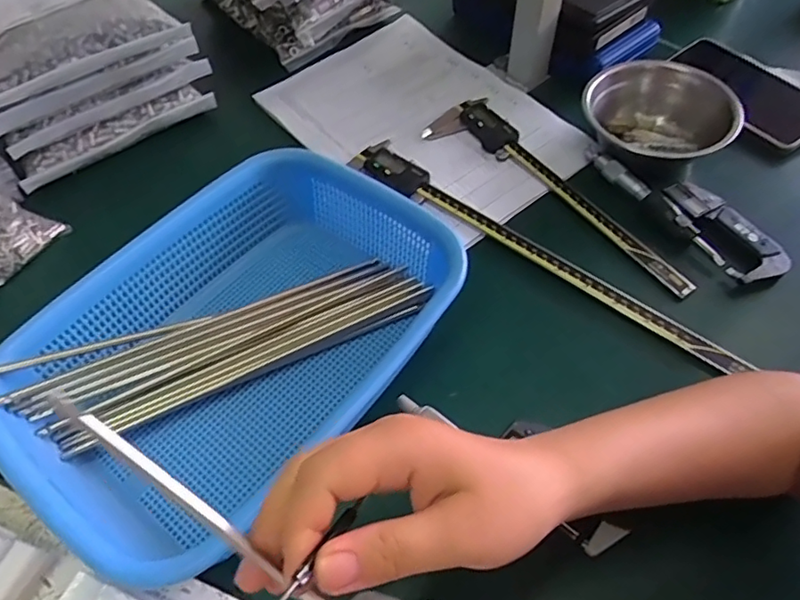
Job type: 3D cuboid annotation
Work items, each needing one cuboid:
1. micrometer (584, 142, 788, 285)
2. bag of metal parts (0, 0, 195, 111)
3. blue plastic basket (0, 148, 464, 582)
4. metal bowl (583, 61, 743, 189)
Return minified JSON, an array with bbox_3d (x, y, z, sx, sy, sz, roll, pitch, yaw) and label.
[{"bbox_3d":[0.238,-0.081,0.486,0.044,0.024,0.186,-31,60,-19],"label":"micrometer"},{"bbox_3d":[-0.322,-0.254,0.519,0.198,0.035,0.174,-31,60,-18],"label":"bag of metal parts"},{"bbox_3d":[-0.122,0.019,0.405,0.197,0.088,0.289,37,64,24],"label":"blue plastic basket"},{"bbox_3d":[0.233,-0.155,0.514,0.115,0.067,0.101,-19,57,-11],"label":"metal bowl"}]

